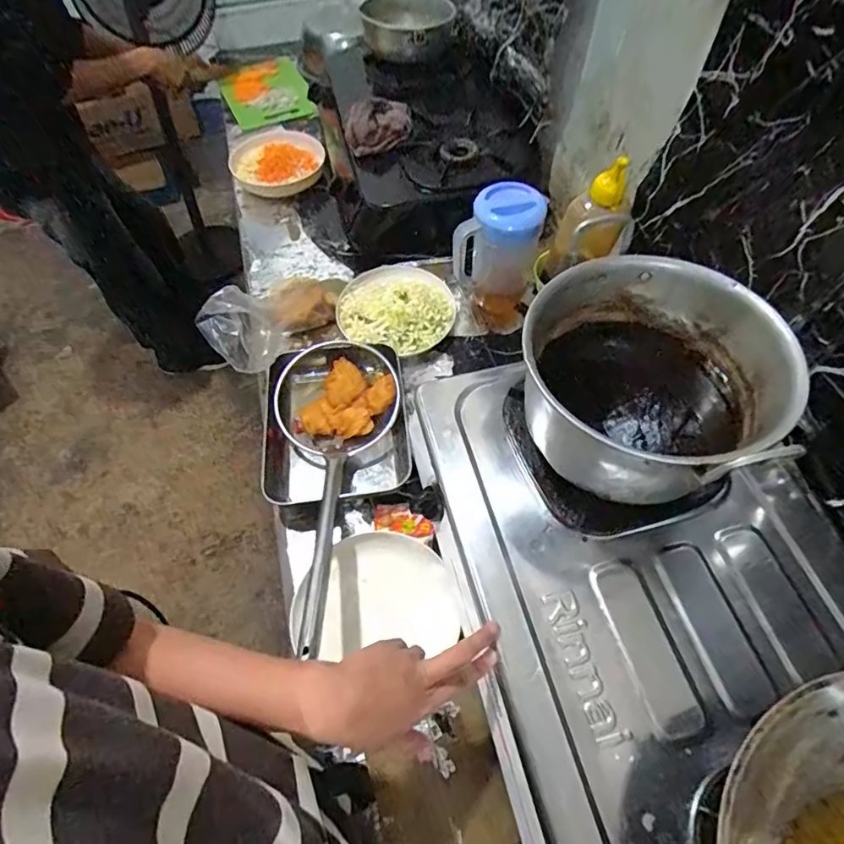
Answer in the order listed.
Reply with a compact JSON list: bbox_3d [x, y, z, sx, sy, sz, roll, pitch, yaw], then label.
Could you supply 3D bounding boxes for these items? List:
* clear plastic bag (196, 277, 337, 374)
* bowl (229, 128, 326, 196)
[{"bbox_3d":[-0.226,-0.162,0.814,0.119,0.092,0.246,27,39,17],"label":"clear plastic bag"},{"bbox_3d":[-0.317,-0.569,1.151,0.188,0.064,0.251,-23,60,-13],"label":"bowl"}]

